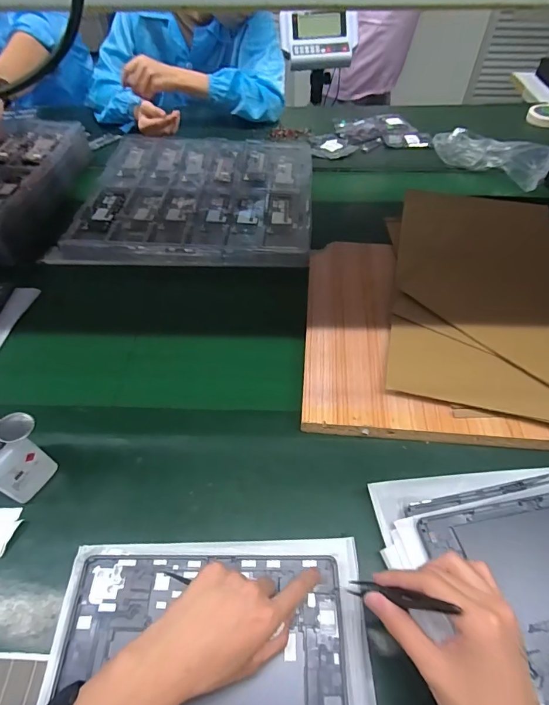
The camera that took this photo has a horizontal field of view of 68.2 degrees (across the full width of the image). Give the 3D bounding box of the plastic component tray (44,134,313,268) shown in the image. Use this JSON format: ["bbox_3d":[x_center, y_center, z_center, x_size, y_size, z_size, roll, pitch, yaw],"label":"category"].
[{"bbox_3d":[-0.146,-0.334,0.825,0.438,0.031,0.469,3,53,2],"label":"plastic component tray"}]

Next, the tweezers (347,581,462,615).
[{"bbox_3d":[0.094,0.187,0.310,0.089,0.006,0.011,-16,37,45],"label":"tweezers"}]

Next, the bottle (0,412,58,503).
[{"bbox_3d":[-0.277,0.109,0.432,0.048,0.106,0.069,33,60,22],"label":"bottle"}]

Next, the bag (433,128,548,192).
[{"bbox_3d":[0.512,-0.470,0.940,0.253,0.049,0.183,33,60,22],"label":"bag"}]

